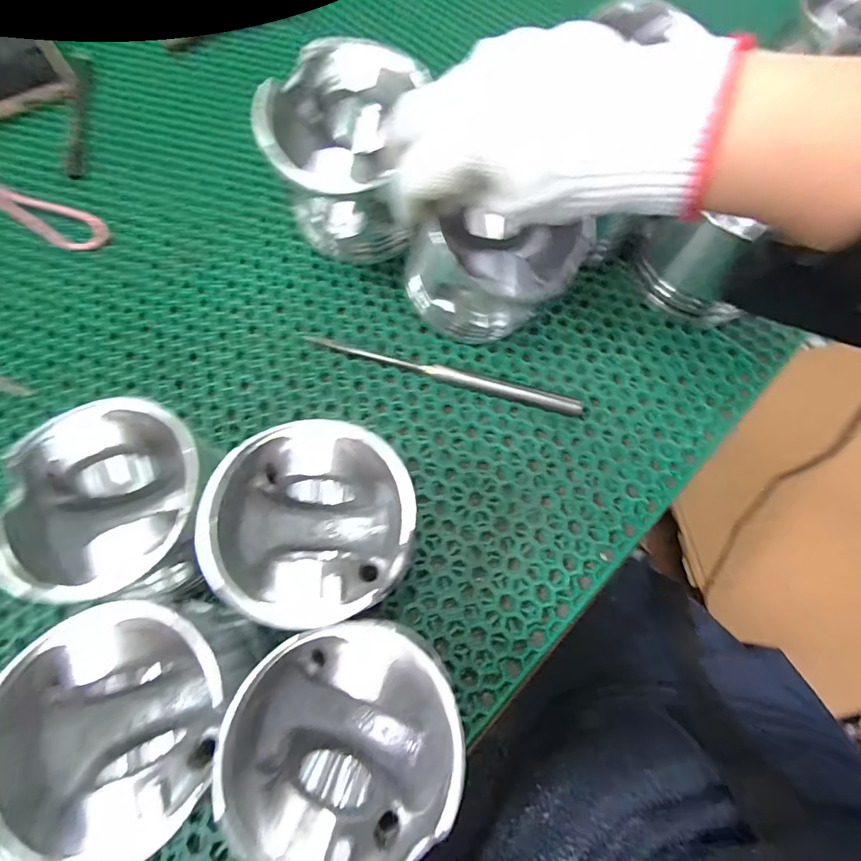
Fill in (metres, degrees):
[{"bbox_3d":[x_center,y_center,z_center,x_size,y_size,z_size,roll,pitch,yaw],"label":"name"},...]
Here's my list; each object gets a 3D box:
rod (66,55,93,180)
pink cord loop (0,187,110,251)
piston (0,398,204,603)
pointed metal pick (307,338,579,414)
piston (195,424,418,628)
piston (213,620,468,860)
[{"bbox_3d":[-0.291,-0.263,0.382,0.015,0.004,0.145,-12,71,-5],"label":"rod"},{"bbox_3d":[-0.303,-0.169,0.347,0.141,0.005,0.031,28,72,9],"label":"pink cord loop"},{"bbox_3d":[-0.144,0.038,0.234,0.087,0.080,0.086,0,69,1],"label":"piston"},{"bbox_3d":[0.007,-0.036,0.297,0.178,0.011,0.009,16,71,5],"label":"pointed metal pick"},{"bbox_3d":[-0.053,0.048,0.231,0.086,0.077,0.086,0,70,0],"label":"piston"},{"bbox_3d":[-0.033,0.131,0.202,0.086,0.078,0.084,0,70,0],"label":"piston"}]

